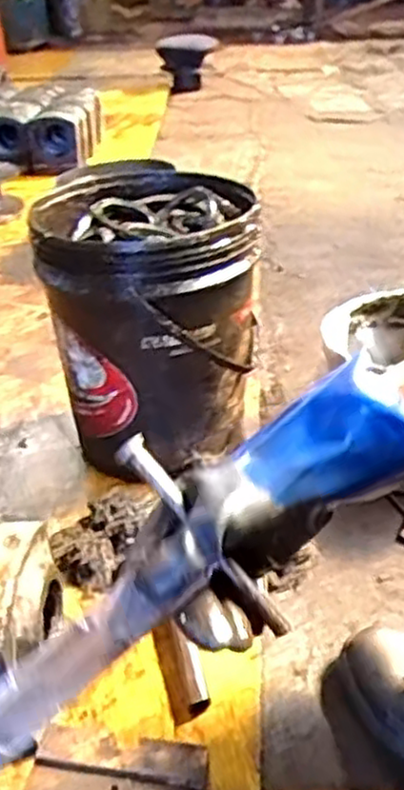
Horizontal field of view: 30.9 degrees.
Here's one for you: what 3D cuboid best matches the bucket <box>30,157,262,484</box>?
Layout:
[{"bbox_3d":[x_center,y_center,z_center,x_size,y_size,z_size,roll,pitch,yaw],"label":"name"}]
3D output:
[{"bbox_3d":[-0.073,-0.102,1.071,0.290,0.354,0.330,-7,33,-7],"label":"bucket"}]

